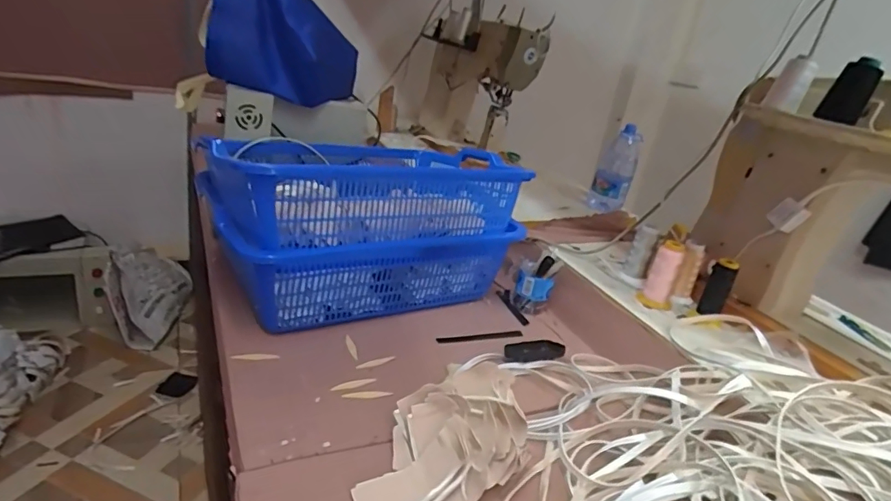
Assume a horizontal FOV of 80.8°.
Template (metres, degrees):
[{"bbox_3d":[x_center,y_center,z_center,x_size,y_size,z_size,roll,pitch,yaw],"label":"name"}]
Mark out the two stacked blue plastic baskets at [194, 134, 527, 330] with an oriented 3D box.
[{"bbox_3d":[-0.186,-0.057,1.031,0.536,0.303,0.408,-6,26,-34],"label":"two stacked blue plastic baskets"}]

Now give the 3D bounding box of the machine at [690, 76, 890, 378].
[{"bbox_3d":[0.683,-0.039,0.825,0.193,0.423,0.538,1,24,-20],"label":"machine"}]

